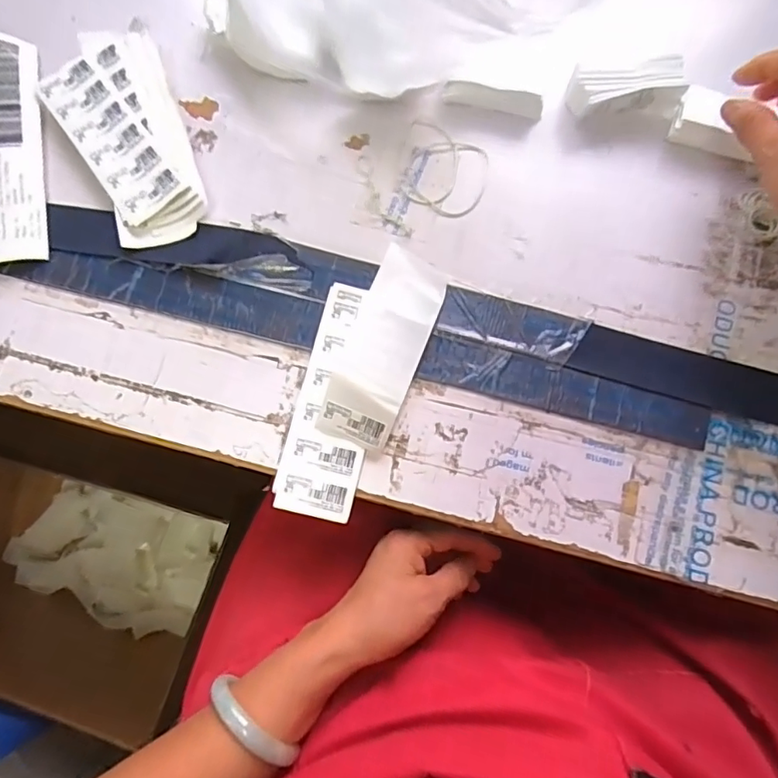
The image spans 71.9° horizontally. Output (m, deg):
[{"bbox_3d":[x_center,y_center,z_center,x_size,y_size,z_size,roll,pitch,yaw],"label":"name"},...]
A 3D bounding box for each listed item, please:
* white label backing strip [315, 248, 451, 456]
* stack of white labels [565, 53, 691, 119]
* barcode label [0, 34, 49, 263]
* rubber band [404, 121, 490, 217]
[{"bbox_3d":[-0.002,-0.029,0.379,0.052,0.020,0.139,21,79,6],"label":"white label backing strip"},{"bbox_3d":[0.182,-0.227,0.410,0.087,0.037,0.031,-6,78,0],"label":"stack of white labels"},{"bbox_3d":[-0.298,-0.191,0.422,0.052,0.022,0.192,-9,78,0],"label":"barcode label"},{"bbox_3d":[0.042,-0.171,0.420,0.071,0.005,0.066,24,80,6],"label":"rubber band"}]

